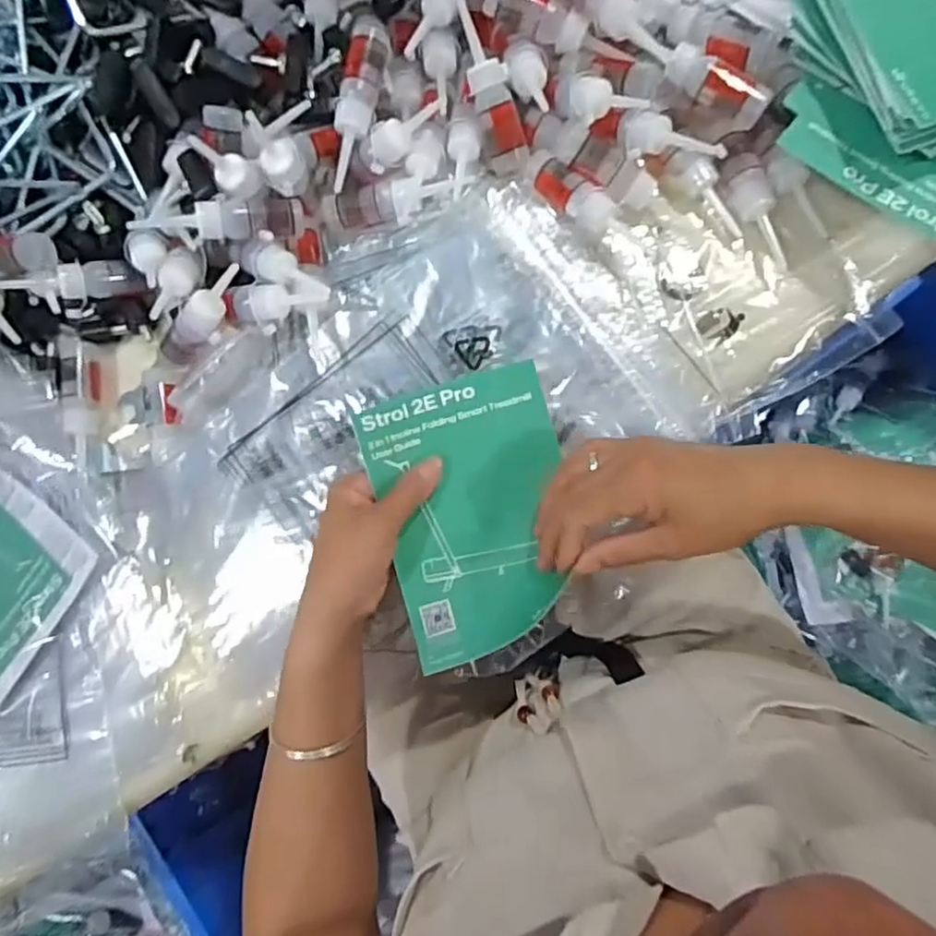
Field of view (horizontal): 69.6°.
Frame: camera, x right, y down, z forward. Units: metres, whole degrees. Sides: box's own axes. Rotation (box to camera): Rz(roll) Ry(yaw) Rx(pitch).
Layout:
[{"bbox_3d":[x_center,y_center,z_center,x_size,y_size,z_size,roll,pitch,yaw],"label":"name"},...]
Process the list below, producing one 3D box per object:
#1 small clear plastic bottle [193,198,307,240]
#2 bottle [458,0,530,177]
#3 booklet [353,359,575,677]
[{"bbox_3d":[-0.147,-0.168,0.456,0.068,0.019,0.025,-11,86,-20],"label":"small clear plastic bottle"},{"bbox_3d":[0.015,-0.255,0.454,0.028,0.019,0.107,-19,112,4],"label":"bottle"},{"bbox_3d":[0.006,0.029,0.426,0.116,0.036,0.170,-14,86,4],"label":"booklet"}]

